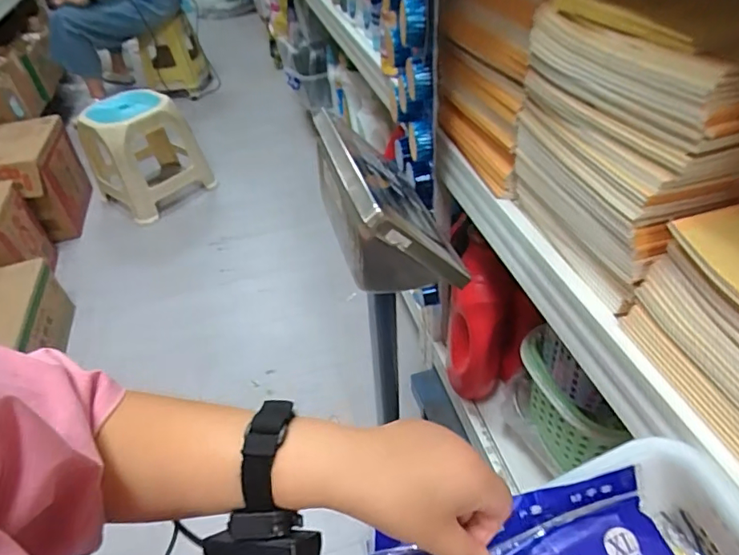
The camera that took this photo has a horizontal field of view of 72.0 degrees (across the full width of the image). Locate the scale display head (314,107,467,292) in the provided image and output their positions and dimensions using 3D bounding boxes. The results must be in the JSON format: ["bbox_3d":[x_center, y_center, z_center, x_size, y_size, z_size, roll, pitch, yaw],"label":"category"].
[{"bbox_3d":[0.014,-0.091,0.562,0.114,0.112,0.230,-14,43,-8],"label":"scale display head"}]

